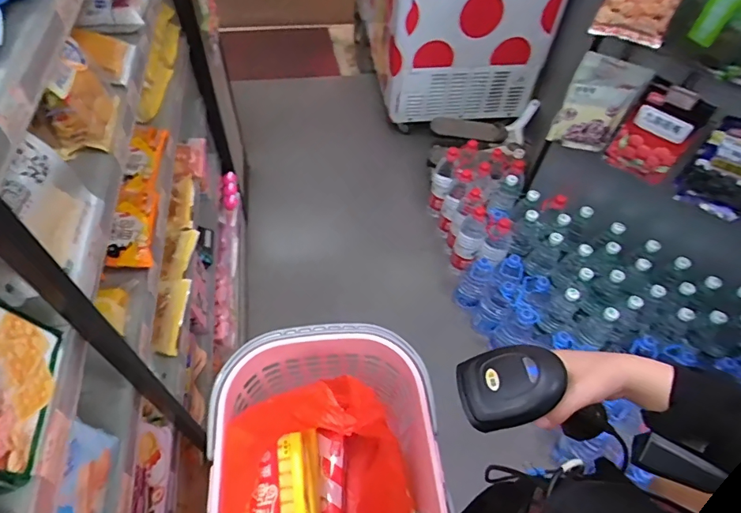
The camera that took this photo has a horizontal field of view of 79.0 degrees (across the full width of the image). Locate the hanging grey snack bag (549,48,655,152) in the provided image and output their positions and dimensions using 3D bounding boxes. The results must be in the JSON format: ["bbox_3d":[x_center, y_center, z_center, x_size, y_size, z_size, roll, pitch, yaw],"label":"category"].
[{"bbox_3d":[0.588,-0.392,1.161,0.162,0.250,0.072,26,56,14],"label":"hanging grey snack bag"}]

